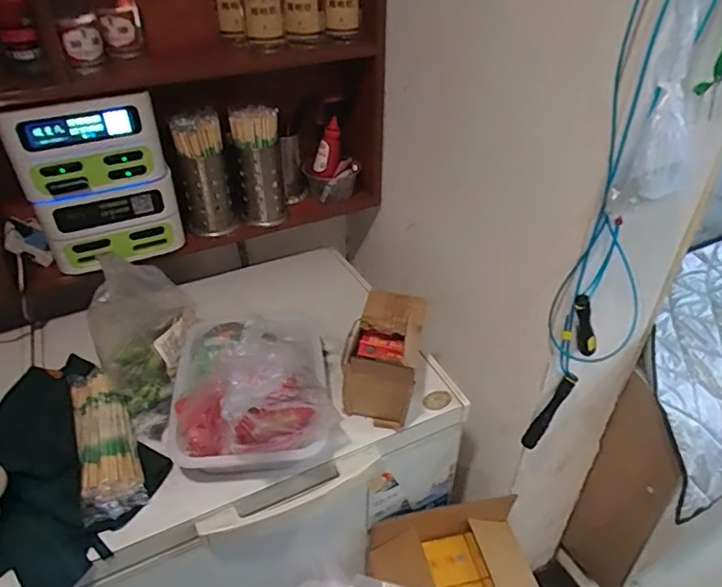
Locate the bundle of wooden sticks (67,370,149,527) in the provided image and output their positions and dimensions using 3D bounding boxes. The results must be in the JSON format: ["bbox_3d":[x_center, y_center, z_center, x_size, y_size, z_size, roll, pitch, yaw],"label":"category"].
[{"bbox_3d":[-0.422,0.236,0.888,0.093,0.056,0.277,-15,40,-20],"label":"bundle of wooden sticks"}]

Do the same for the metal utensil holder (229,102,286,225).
[{"bbox_3d":[-0.231,-0.277,1.199,0.112,0.266,0.128,-5,37,-6],"label":"metal utensil holder"}]

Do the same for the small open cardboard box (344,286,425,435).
[{"bbox_3d":[0.036,0.114,0.964,0.133,0.164,0.217,7,37,9],"label":"small open cardboard box"}]

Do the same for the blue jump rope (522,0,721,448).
[{"bbox_3d":[0.378,-0.061,0.820,0.135,0.795,0.050,-11,37,-15],"label":"blue jump rope"}]

